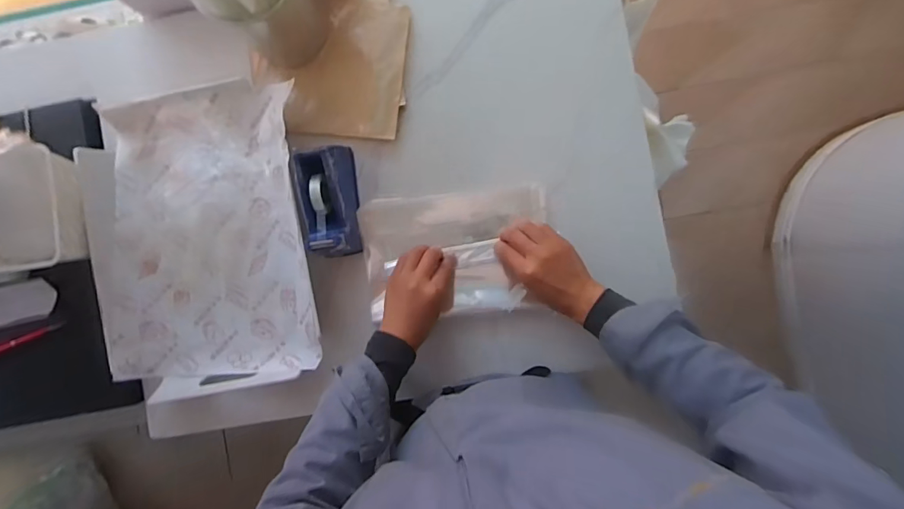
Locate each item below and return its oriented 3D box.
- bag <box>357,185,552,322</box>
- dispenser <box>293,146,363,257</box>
[{"bbox_3d":[0.005,-0.003,0.602,0.235,0.024,0.158,-5,89,3],"label":"bag"},{"bbox_3d":[-0.157,-0.068,0.577,0.060,0.087,0.141,-6,89,3],"label":"dispenser"}]

